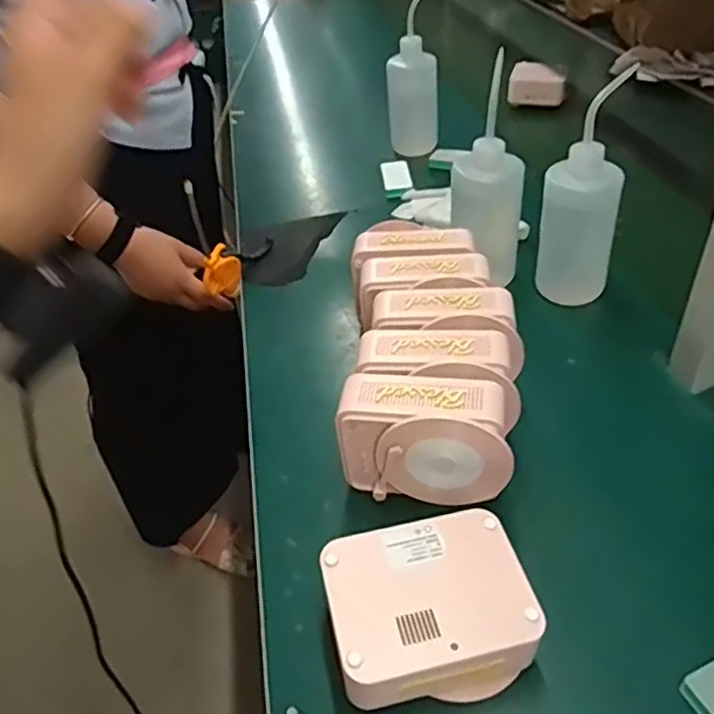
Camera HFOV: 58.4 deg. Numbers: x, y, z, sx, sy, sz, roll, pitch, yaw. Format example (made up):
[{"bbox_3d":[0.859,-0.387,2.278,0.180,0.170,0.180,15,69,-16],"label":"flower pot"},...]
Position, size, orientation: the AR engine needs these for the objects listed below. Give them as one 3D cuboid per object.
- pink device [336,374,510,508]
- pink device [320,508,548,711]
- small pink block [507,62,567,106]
[{"bbox_3d":[0.055,0.072,0.513,0.129,0.107,0.056,4,41,12],"label":"pink device"},{"bbox_3d":[0.048,0.169,0.428,0.128,0.058,0.101,-11,40,-6],"label":"pink device"},{"bbox_3d":[0.332,-0.505,1.179,0.098,0.049,0.099,5,41,14],"label":"small pink block"}]

